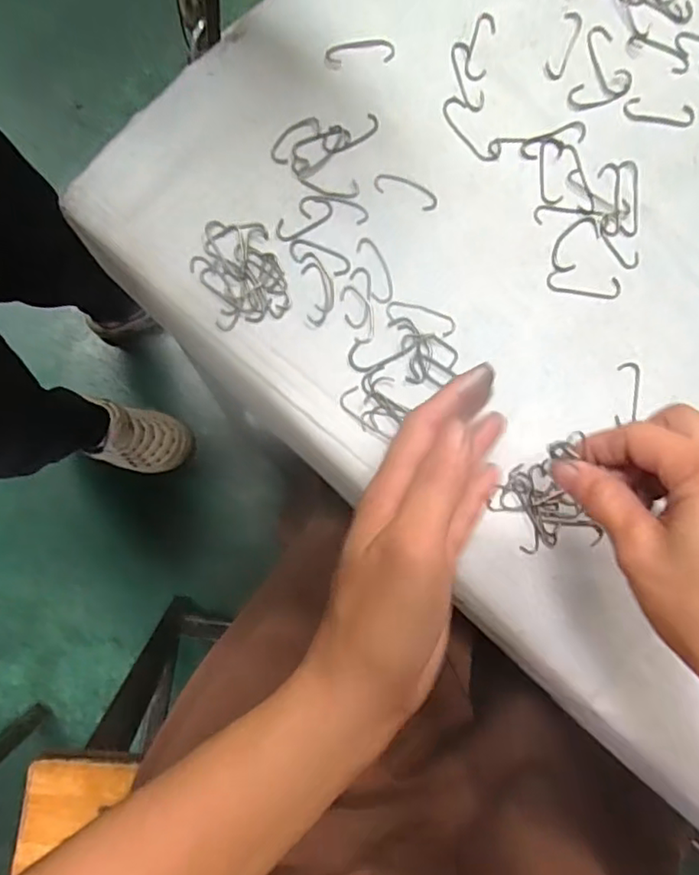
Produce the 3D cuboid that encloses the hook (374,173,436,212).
[{"bbox_3d":[0.032,-0.135,0.324,0.036,0.004,0.013,20,83,-4],"label":"hook"}]

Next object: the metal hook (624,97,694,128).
[{"bbox_3d":[0.182,-0.190,0.347,0.043,0.004,0.015,5,85,-6],"label":"metal hook"}]

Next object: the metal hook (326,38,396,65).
[{"bbox_3d":[0.006,-0.213,0.326,0.039,0.004,0.014,-9,86,-7],"label":"metal hook"}]

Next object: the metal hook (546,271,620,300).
[{"bbox_3d":[0.132,-0.086,0.334,0.043,0.004,0.012,4,85,-6],"label":"metal hook"}]

